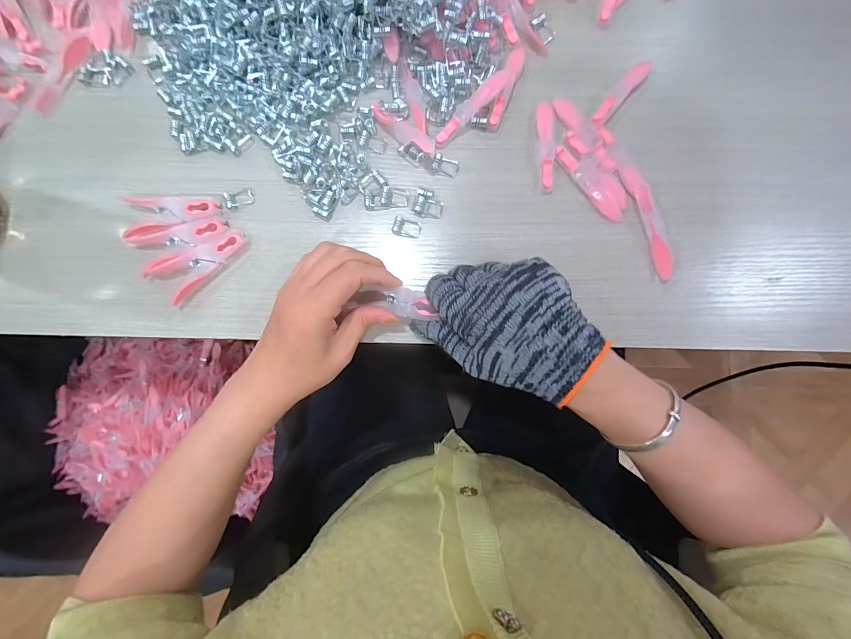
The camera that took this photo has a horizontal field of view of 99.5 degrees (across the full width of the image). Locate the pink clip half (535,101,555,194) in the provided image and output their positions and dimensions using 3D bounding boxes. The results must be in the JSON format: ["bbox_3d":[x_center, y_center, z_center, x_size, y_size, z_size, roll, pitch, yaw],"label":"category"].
[{"bbox_3d":[0.101,-0.146,0.302,0.015,0.008,0.077,1,85,1],"label":"pink clip half"}]

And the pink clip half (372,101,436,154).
[{"bbox_3d":[-0.018,-0.159,0.300,0.017,0.013,0.075,-47,66,-1],"label":"pink clip half"}]

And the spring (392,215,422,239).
[{"bbox_3d":[-0.015,-0.078,0.303,0.024,0.004,0.016,13,85,2],"label":"spring"}]

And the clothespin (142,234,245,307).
[{"bbox_3d":[-0.189,-0.049,0.299,0.079,0.012,0.037,-37,85,-2],"label":"clothespin"}]

